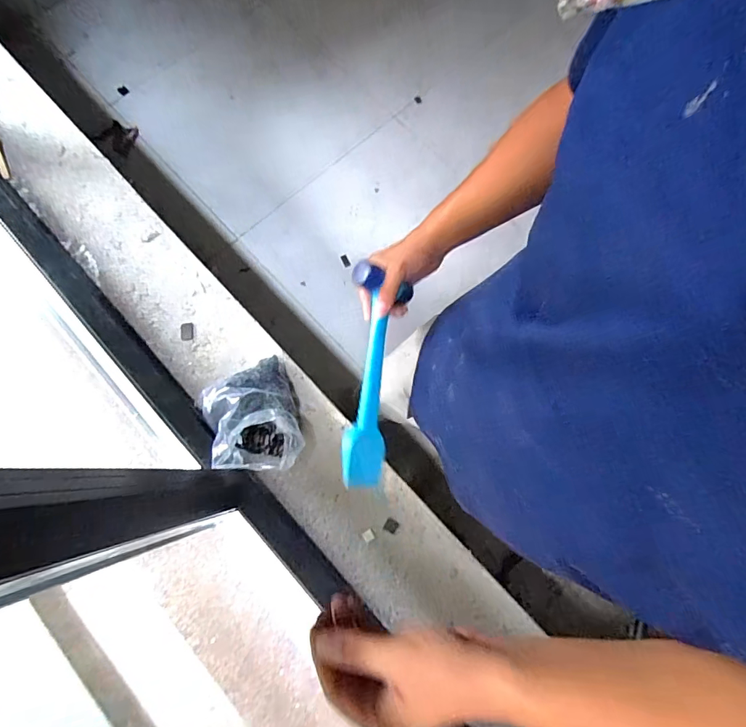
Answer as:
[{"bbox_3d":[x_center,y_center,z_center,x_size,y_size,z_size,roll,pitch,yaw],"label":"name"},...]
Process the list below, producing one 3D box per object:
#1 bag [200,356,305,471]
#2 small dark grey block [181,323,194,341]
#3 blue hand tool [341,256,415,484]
[{"bbox_3d":[-0.208,0.100,0.767,0.157,0.105,0.197,-27,78,-7],"label":"bag"},{"bbox_3d":[-0.365,-0.062,0.851,0.024,0.004,0.035,-5,76,-2],"label":"small dark grey block"},{"bbox_3d":[0.005,0.013,0.586,0.079,0.052,0.292,4,83,0],"label":"blue hand tool"}]

